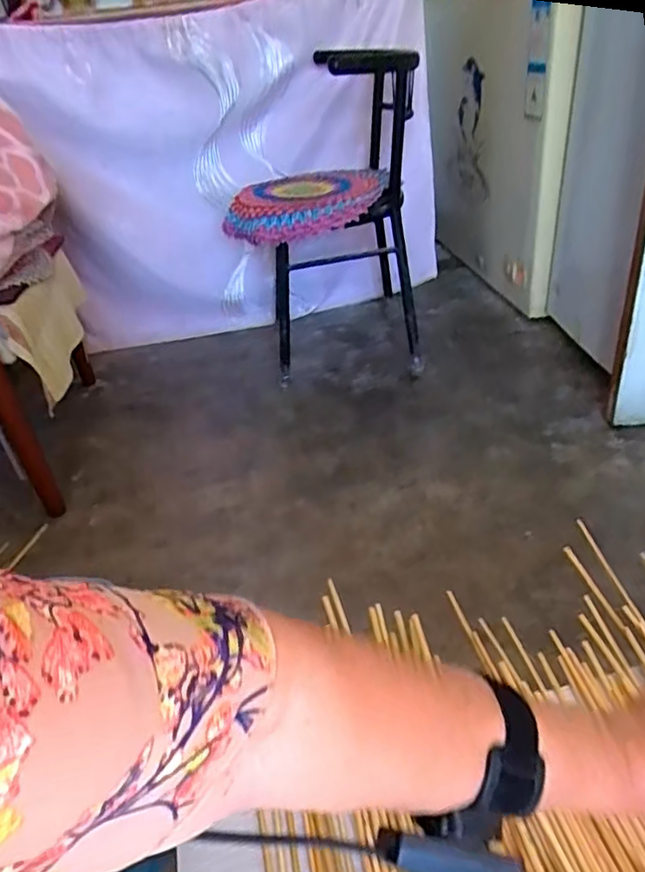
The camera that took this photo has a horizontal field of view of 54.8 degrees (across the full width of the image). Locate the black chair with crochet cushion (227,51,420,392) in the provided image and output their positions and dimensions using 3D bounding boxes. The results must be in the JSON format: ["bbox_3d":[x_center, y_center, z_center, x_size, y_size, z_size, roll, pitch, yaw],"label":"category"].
[{"bbox_3d":[0.009,-0.548,1.593,0.484,0.688,0.508,-12,39,2],"label":"black chair with crochet cushion"}]

